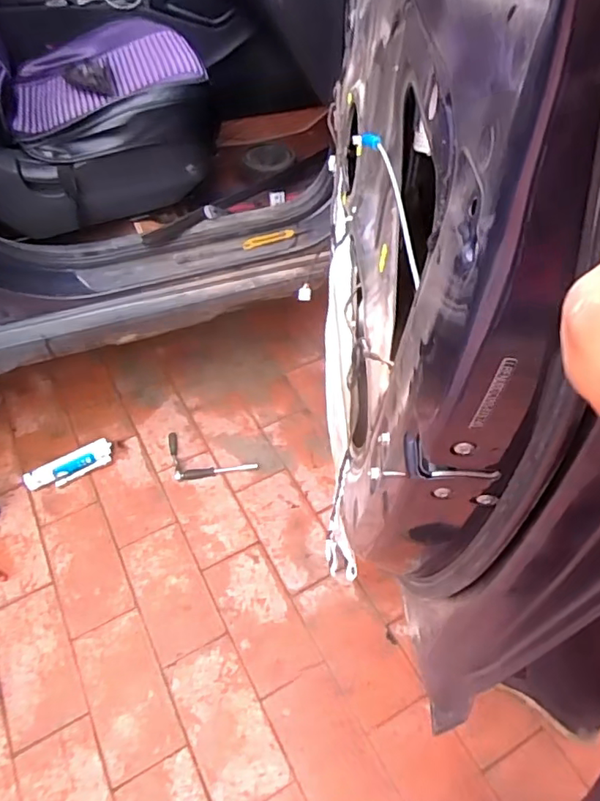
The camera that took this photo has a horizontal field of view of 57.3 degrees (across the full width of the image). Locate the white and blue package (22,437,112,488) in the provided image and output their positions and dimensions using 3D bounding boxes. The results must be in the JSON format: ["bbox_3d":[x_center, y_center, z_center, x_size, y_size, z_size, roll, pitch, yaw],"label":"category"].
[{"bbox_3d":[-0.606,0.173,1.446,0.227,0.036,0.077,-28,55,-17],"label":"white and blue package"}]

